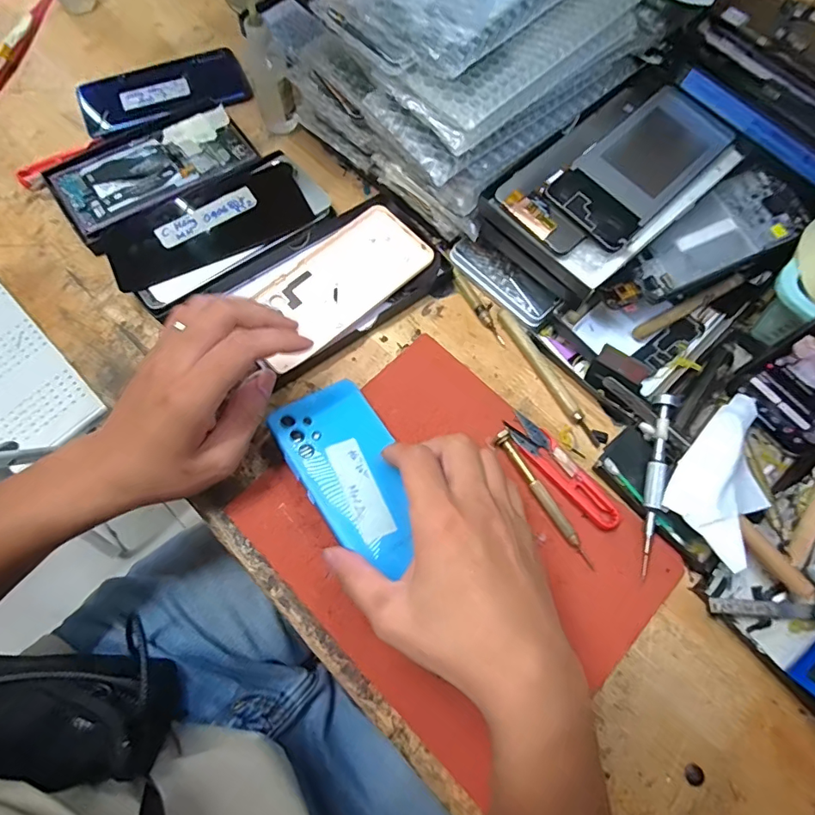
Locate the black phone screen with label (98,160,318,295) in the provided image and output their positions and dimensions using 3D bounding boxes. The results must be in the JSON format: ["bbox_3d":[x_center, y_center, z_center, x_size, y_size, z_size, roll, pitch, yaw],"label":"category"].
[{"bbox_3d":[-0.168,-0.155,0.405,0.166,0.008,0.078,-29,76,-13],"label":"black phone screen with label"}]

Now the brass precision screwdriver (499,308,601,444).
[{"bbox_3d":[0.108,-0.025,0.371,0.011,0.008,0.126,-29,73,-11],"label":"brass precision screwdriver"}]

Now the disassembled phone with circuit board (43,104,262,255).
[{"bbox_3d":[-0.226,-0.216,0.427,0.167,0.014,0.090,-36,74,-13],"label":"disassembled phone with circuit board"}]

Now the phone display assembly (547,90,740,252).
[{"bbox_3d":[0.173,-0.182,0.353,0.143,0.011,0.070,-41,75,-14],"label":"phone display assembly"}]

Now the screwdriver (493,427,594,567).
[{"bbox_3d":[0.095,0.062,0.332,0.011,0.010,0.106,-32,73,-12],"label":"screwdriver"}]

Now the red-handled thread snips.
[{"bbox_3d":[0.110,0.046,0.343,0.025,0.011,0.099,-39,75,-14],"label":"red-handled thread snips"}]

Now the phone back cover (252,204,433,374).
[{"bbox_3d":[-0.057,-0.100,0.391,0.155,0.009,0.075,-41,77,-12],"label":"phone back cover"}]

